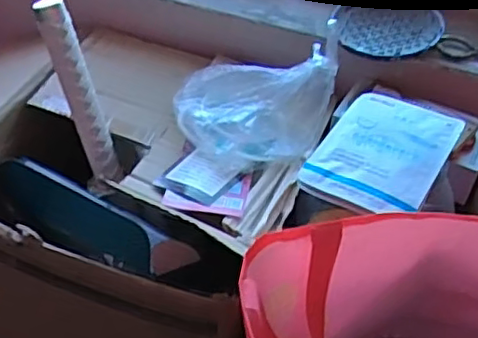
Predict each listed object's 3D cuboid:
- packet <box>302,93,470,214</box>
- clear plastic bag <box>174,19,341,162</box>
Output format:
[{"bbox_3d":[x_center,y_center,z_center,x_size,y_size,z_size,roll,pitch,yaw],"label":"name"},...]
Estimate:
[{"bbox_3d":[0.150,-0.020,0.654,0.118,0.015,0.171,25,48,20],"label":"packet"},{"bbox_3d":[0.023,-0.080,0.756,0.193,0.086,0.136,0,44,-4],"label":"clear plastic bag"}]

